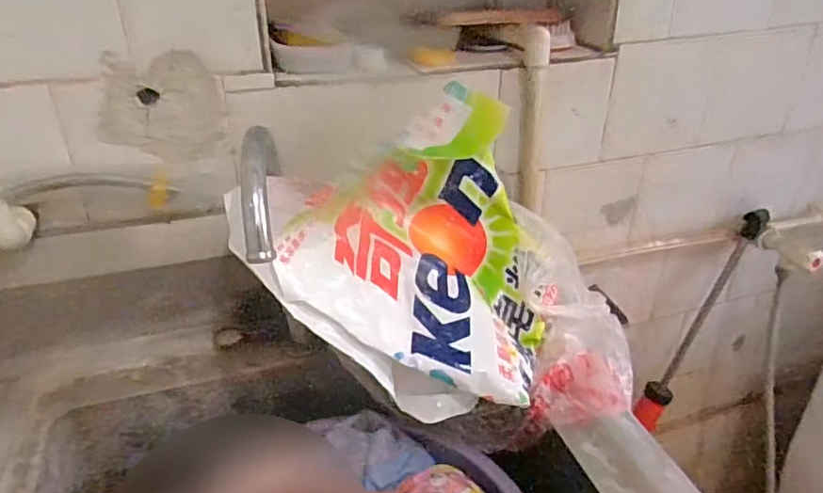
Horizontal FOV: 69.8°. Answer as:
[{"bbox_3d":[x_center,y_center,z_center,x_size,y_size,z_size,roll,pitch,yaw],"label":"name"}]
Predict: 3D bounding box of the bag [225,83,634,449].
[{"bbox_3d":[0.038,0.028,0.586,0.379,0.262,0.206,3,32,5],"label":"bag"}]

